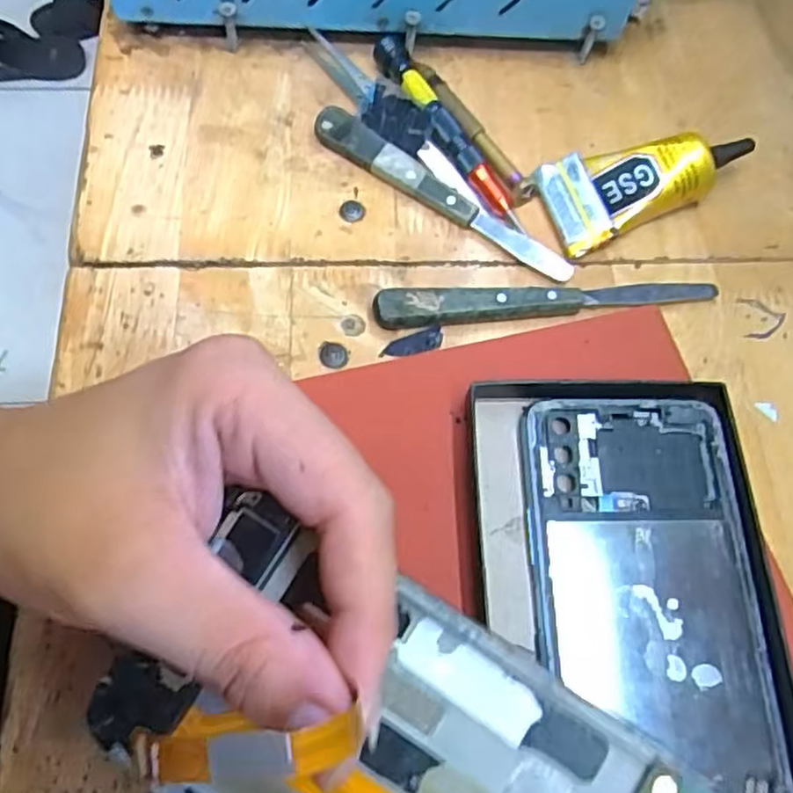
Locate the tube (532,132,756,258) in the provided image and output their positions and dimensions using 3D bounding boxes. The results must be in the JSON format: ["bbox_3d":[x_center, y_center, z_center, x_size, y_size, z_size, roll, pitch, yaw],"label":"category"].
[{"bbox_3d":[0.111,-0.093,0.308,0.090,0.018,0.042,-16,69,4],"label":"tube"}]

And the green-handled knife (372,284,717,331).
[{"bbox_3d":[0.063,-0.039,0.292,0.142,0.011,0.015,-3,68,-4],"label":"green-handled knife"}]

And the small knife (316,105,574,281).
[{"bbox_3d":[0.020,-0.089,0.308,0.131,0.013,0.013,33,70,10],"label":"small knife"}]

